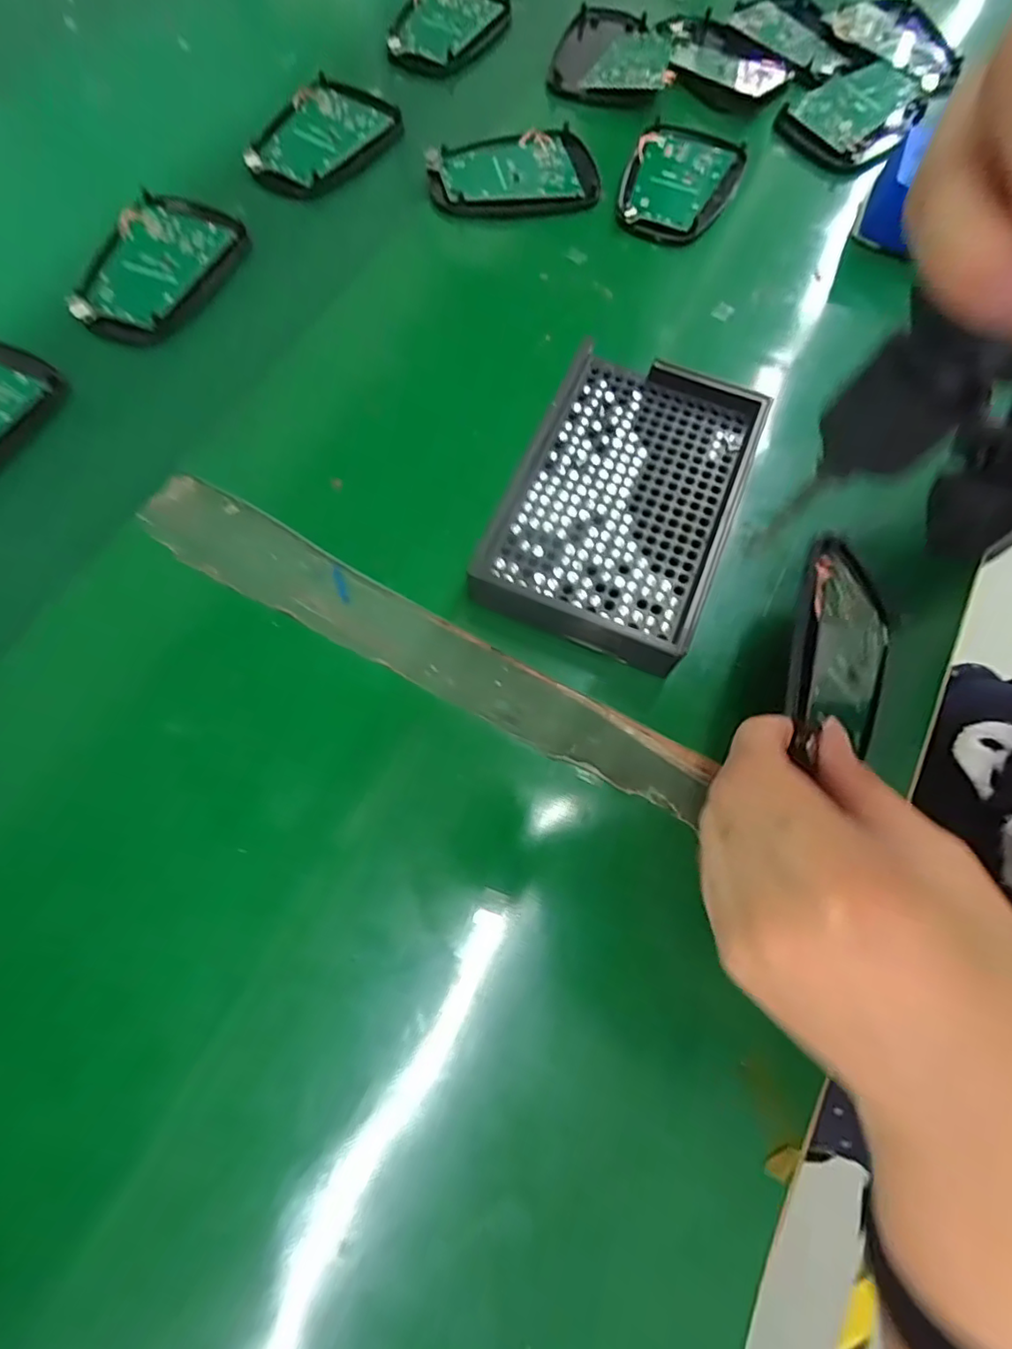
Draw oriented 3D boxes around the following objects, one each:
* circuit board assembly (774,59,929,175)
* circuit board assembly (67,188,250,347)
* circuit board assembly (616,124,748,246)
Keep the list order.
[{"bbox_3d":[0.217,-0.351,0.357,0.065,0.010,0.096,41,73,12],"label":"circuit board assembly"},{"bbox_3d":[-0.183,-0.213,0.303,0.057,0.014,0.094,20,70,5],"label":"circuit board assembly"},{"bbox_3d":[0.102,-0.289,0.337,0.062,0.010,0.094,19,70,5],"label":"circuit board assembly"}]

